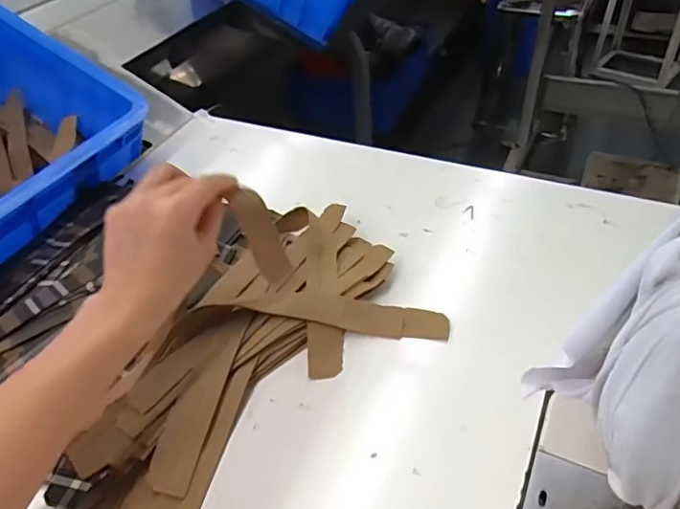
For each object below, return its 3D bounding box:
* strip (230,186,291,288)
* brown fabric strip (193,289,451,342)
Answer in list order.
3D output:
[{"bbox_3d":[-0.063,-0.013,0.441,0.026,0.088,0.005,-34,34,-20],"label":"strip"},{"bbox_3d":[-0.012,0.047,0.459,0.206,0.017,0.032,4,44,11],"label":"brown fabric strip"}]

